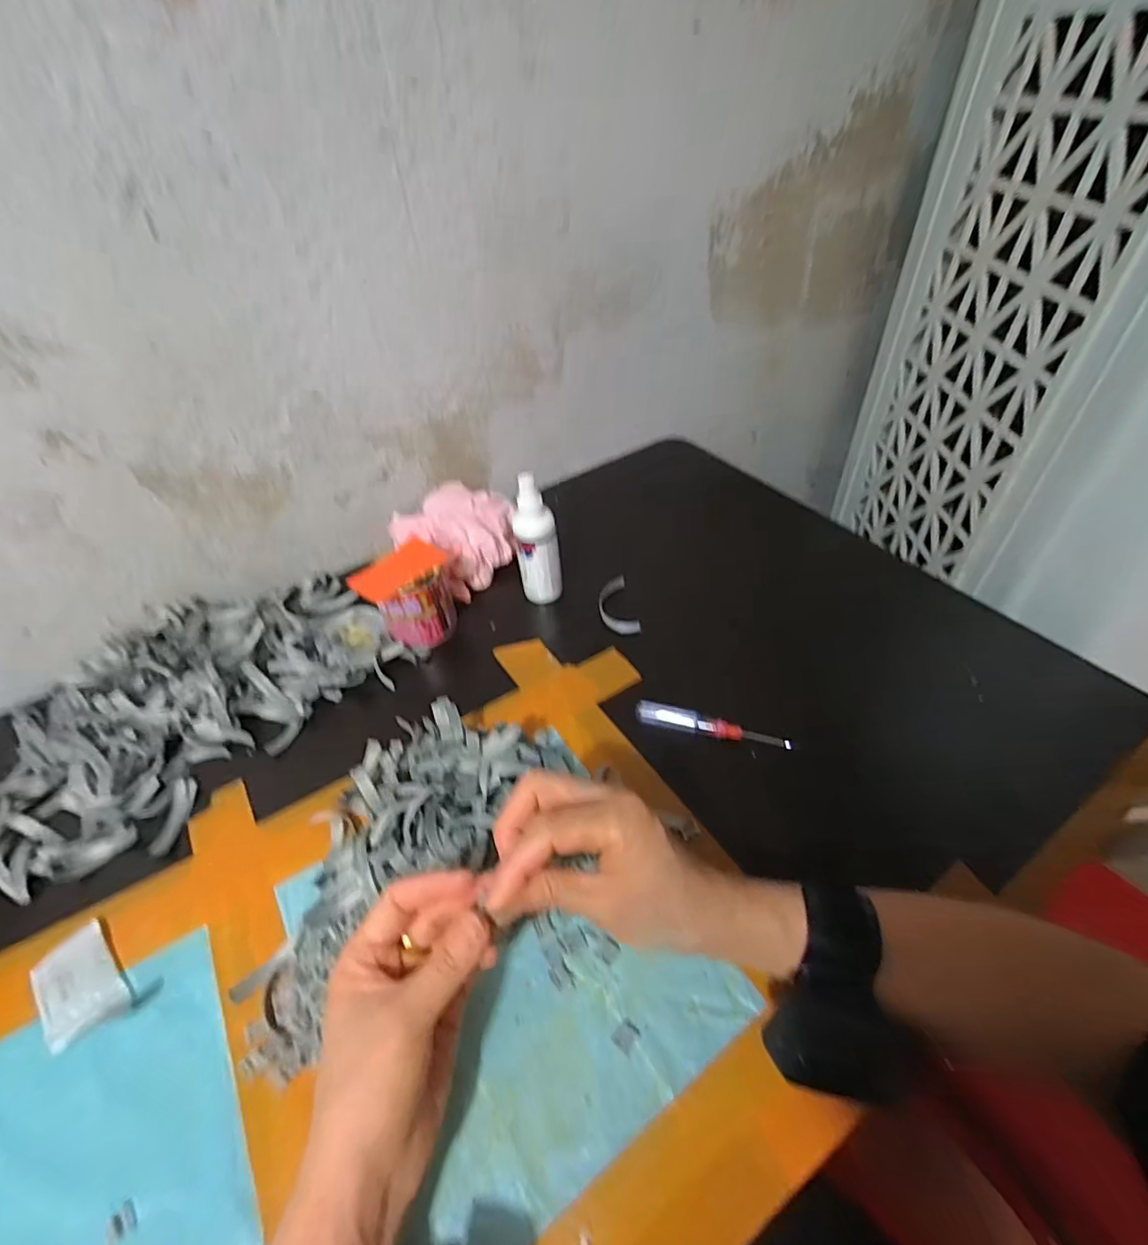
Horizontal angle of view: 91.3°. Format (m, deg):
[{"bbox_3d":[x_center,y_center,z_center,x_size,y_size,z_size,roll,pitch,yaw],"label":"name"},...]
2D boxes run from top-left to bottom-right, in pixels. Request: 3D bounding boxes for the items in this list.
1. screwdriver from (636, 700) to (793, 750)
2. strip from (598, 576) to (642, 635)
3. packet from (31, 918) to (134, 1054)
[{"bbox_3d":[0.106,0.081,0.437,0.115,0.021,0.016,11,48,17],"label":"screwdriver"},{"bbox_3d":[0.041,-0.015,0.552,0.033,0.016,0.069,-11,57,-4],"label":"strip"},{"bbox_3d":[-0.302,0.220,0.343,0.071,0.011,0.038,32,57,32],"label":"packet"}]

